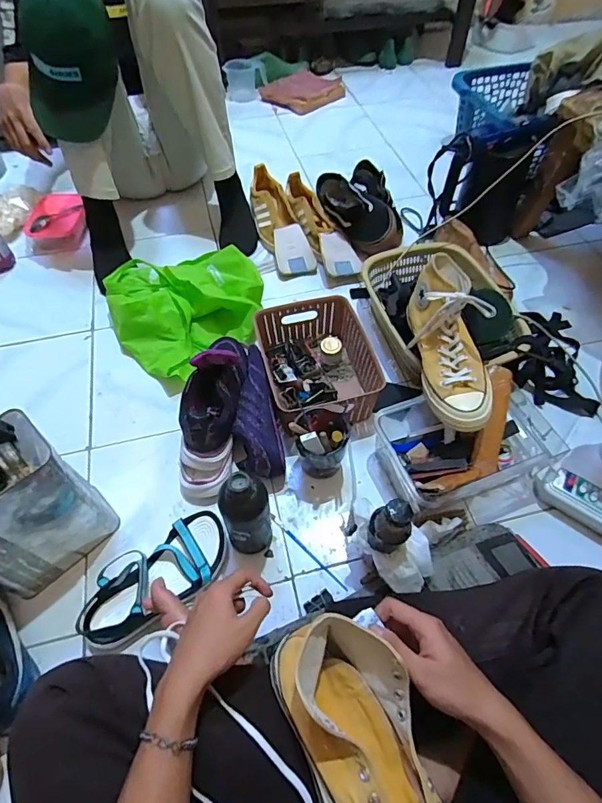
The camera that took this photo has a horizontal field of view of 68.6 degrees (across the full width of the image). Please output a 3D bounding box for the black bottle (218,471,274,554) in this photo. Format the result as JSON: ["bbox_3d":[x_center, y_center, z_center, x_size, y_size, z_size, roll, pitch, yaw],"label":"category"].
[{"bbox_3d":[-0.074,0.161,0.614,0.067,0.175,0.057,-16,57,-10],"label":"black bottle"}]

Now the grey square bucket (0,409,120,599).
[{"bbox_3d":[-0.367,0.150,0.583,0.097,0.243,0.165,35,63,22],"label":"grey square bucket"}]

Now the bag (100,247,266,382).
[{"bbox_3d":[-0.239,-0.211,0.920,0.303,0.088,0.323,-34,62,-20],"label":"bag"}]

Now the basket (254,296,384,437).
[{"bbox_3d":[0.037,-0.071,0.827,0.210,0.094,0.248,-11,56,-7],"label":"basket"}]

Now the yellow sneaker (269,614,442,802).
[{"bbox_3d":[0.067,0.331,0.402,0.110,0.097,0.251,-23,62,-15],"label":"yellow sneaker"}]

